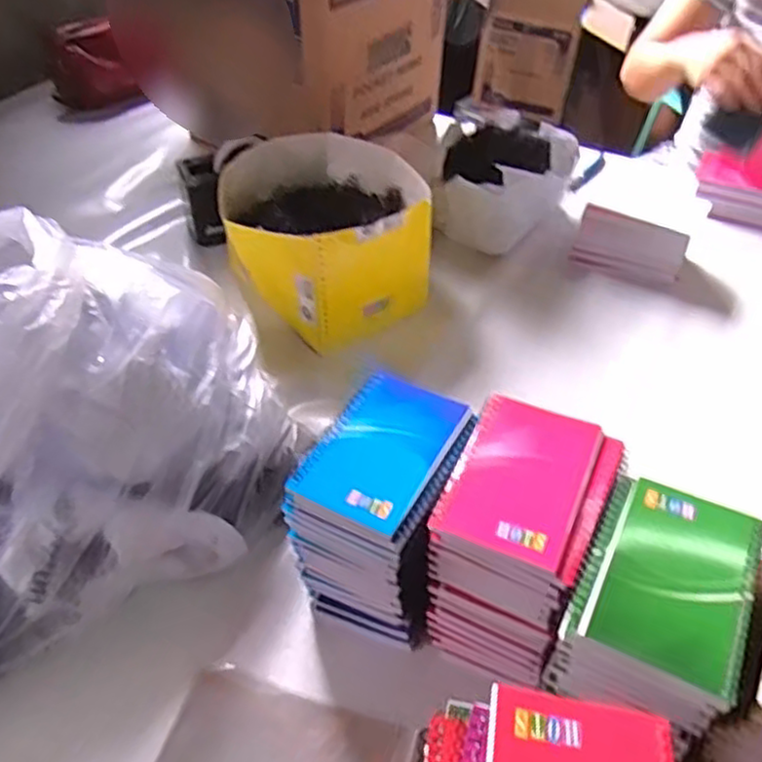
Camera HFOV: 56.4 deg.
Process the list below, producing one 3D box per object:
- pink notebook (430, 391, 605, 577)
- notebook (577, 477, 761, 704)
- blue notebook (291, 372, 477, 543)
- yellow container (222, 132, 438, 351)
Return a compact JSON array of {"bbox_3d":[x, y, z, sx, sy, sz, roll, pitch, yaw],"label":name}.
[{"bbox_3d":[0.096,0.064,0.486,0.085,0.012,0.123,19,47,18],"label":"pink notebook"},{"bbox_3d":[0.180,0.115,0.428,0.083,0.007,0.127,21,48,20],"label":"notebook"},{"bbox_3d":[0.002,0.050,0.514,0.084,0.016,0.128,23,49,21],"label":"blue notebook"},{"bbox_3d":[-0.065,-0.170,0.842,0.222,0.141,0.241,-12,46,-13],"label":"yellow container"}]

